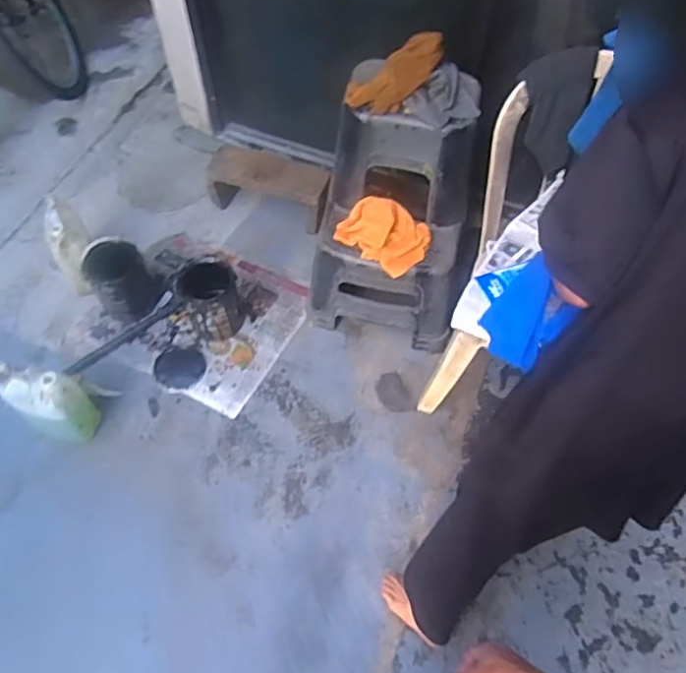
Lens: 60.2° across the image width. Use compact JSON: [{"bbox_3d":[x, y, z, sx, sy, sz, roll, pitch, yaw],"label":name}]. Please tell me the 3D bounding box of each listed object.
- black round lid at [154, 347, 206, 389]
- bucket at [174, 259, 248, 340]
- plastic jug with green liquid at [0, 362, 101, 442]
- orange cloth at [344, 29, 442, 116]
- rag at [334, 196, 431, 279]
[{"bbox_3d":[-0.485,0.091,1.758,0.144,0.009,0.129,4,56,0],"label":"black round lid"},{"bbox_3d":[-0.394,-0.101,1.765,0.174,0.212,0.159,1,56,-2],"label":"bucket"},{"bbox_3d":[-0.765,0.175,1.528,0.183,0.234,0.114,3,58,1],"label":"plastic jug with green liquid"},{"bbox_3d":[0.129,-0.634,1.430,0.255,0.051,0.127,-35,59,12],"label":"orange cloth"},{"bbox_3d":[0.105,-0.276,1.585,0.239,0.086,0.167,20,60,12],"label":"rag"}]

